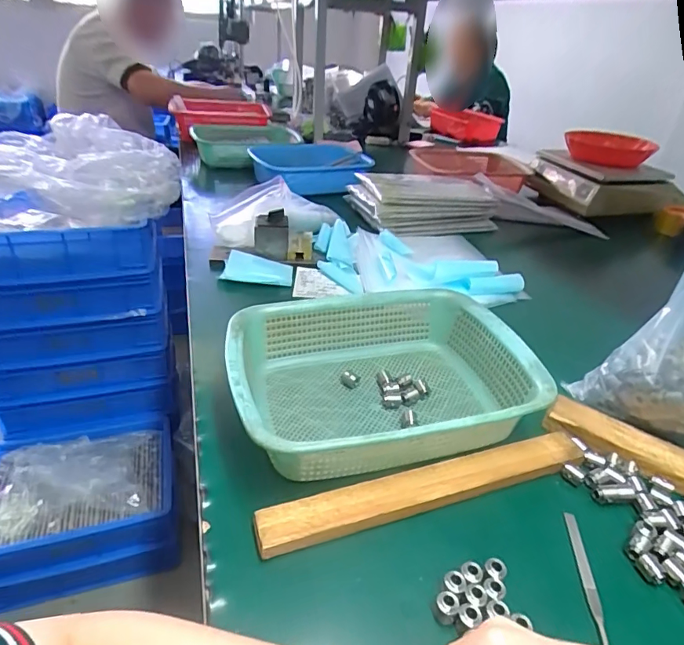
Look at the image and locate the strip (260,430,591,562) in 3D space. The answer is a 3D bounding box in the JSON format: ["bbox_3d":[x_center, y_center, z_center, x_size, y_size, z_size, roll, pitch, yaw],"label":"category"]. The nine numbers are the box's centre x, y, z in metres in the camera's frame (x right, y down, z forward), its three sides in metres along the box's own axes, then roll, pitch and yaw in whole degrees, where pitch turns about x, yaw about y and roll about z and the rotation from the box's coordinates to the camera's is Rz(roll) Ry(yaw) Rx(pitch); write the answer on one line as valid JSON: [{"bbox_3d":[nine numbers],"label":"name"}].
[{"bbox_3d":[0.081,0.142,0.408,0.311,0.013,0.035,-8,35,-19],"label":"strip"}]

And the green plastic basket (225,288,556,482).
[{"bbox_3d":[0.036,0.055,0.482,0.290,0.069,0.216,-6,35,-16],"label":"green plastic basket"}]

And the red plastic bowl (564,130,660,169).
[{"bbox_3d":[0.651,-0.426,1.136,0.188,0.051,0.188,20,36,23],"label":"red plastic bowl"}]

